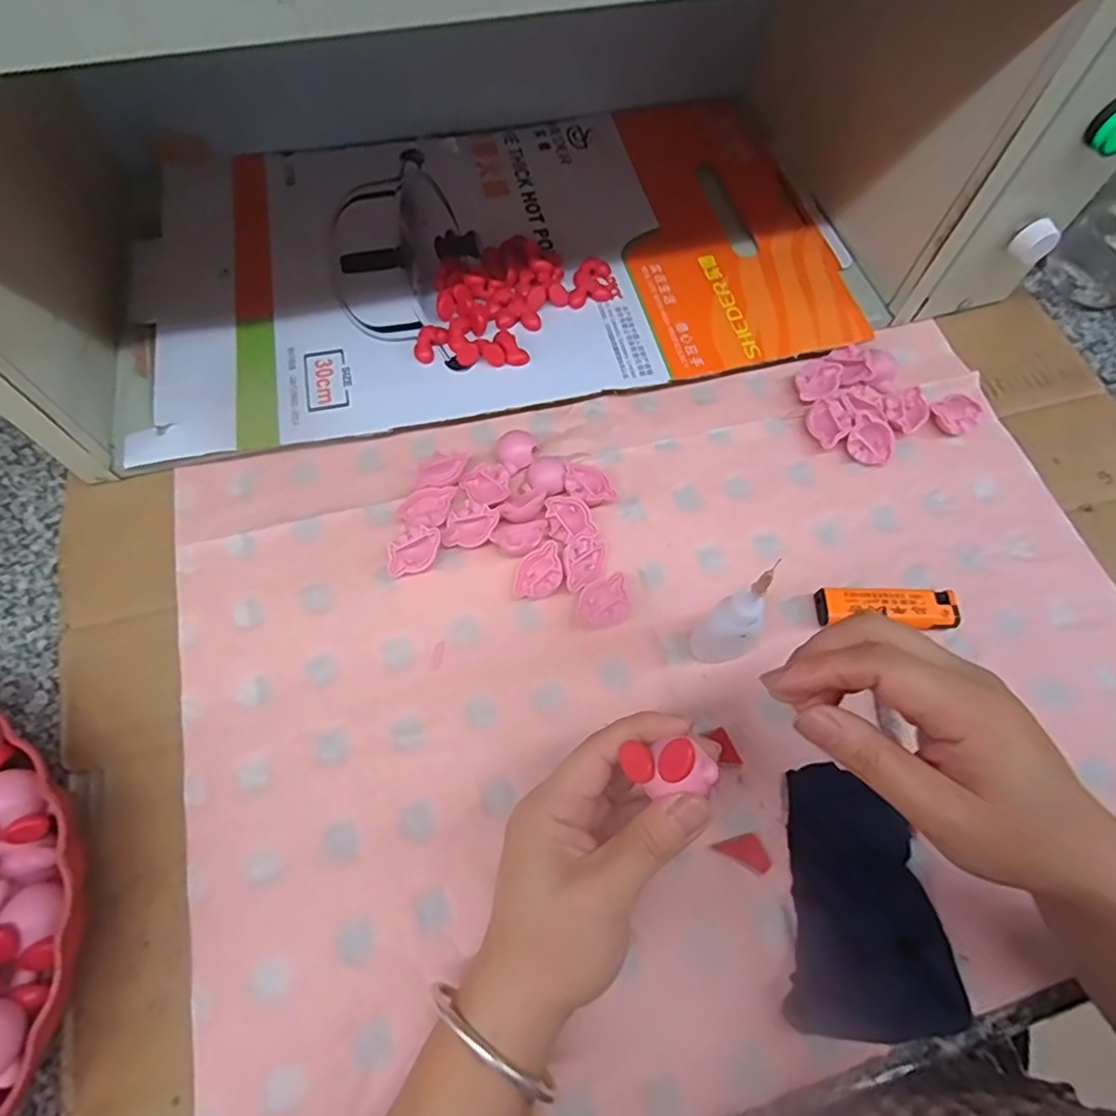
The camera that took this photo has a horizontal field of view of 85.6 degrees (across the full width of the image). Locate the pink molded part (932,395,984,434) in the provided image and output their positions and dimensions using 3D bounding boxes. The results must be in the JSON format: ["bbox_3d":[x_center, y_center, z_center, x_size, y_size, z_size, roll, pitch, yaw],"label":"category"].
[{"bbox_3d":[0.283,-0.102,0.424,0.034,0.012,0.026,-24,71,-12],"label":"pink molded part"}]

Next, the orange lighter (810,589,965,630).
[{"bbox_3d":[0.198,0.030,0.365,0.081,0.016,0.022,4,68,-2],"label":"orange lighter"}]

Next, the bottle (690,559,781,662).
[{"bbox_3d":[0.094,0.035,0.317,0.028,0.081,0.029,-35,74,-15],"label":"bottle"}]

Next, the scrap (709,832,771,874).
[{"bbox_3d":[0.096,0.148,0.307,0.027,0.004,0.015,27,70,8],"label":"scrap"}]

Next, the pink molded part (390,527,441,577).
[{"bbox_3d":[-0.086,-0.003,0.362,0.036,0.006,0.022,-25,93,-1],"label":"pink molded part"}]

